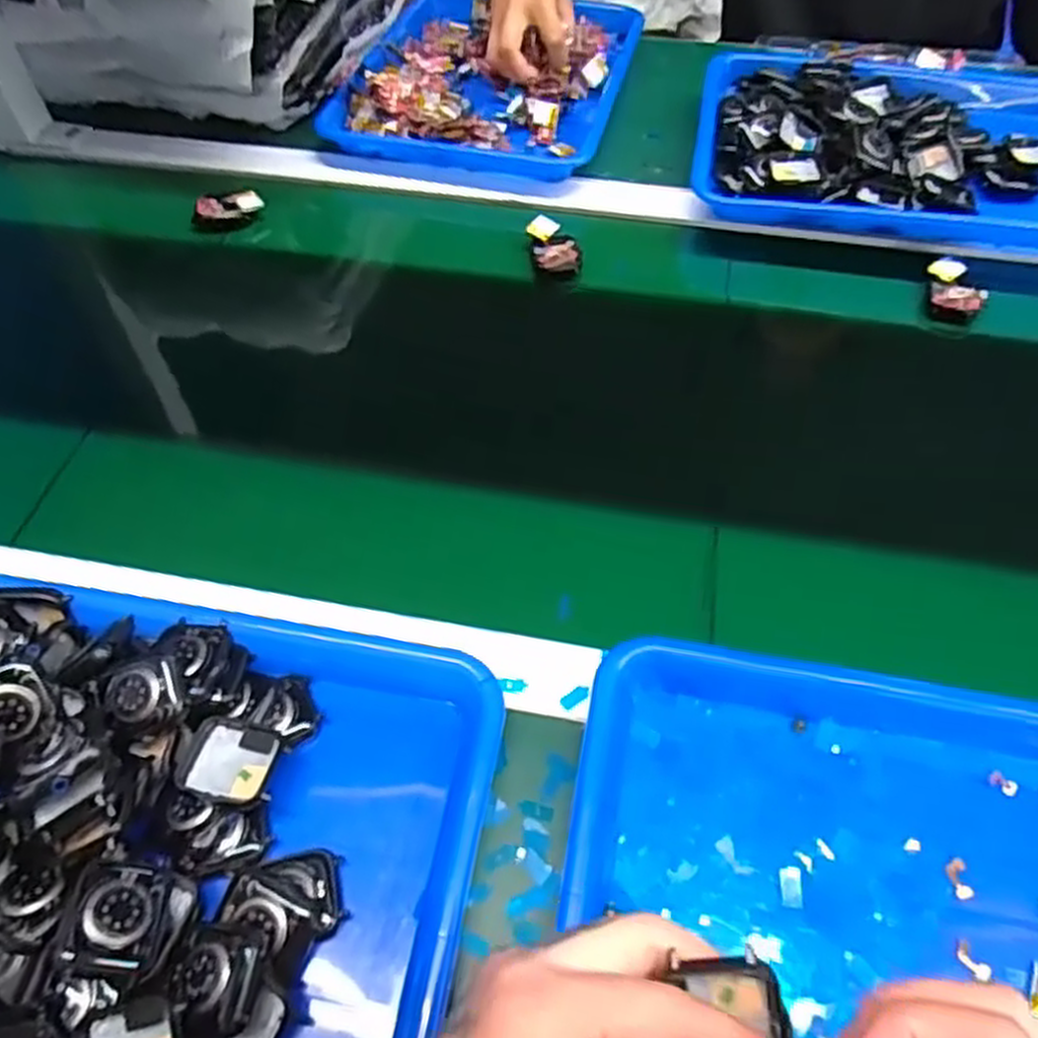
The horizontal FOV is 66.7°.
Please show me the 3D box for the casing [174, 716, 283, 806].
[{"bbox_3d":[-0.132,0.110,0.361,0.044,0.009,0.037,12,47,2],"label":"casing"}]

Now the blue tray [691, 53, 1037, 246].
[{"bbox_3d":[0.329,-0.336,0.676,0.340,0.042,0.266,12,58,8],"label":"blue tray"}]

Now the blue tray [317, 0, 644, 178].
[{"bbox_3d":[-0.025,-0.437,0.768,0.254,0.031,0.292,11,58,8],"label":"blue tray"}]

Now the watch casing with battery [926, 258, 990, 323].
[{"bbox_3d":[0.330,-0.172,0.595,0.038,0.016,0.054,9,58,7],"label":"watch casing with battery"}]

